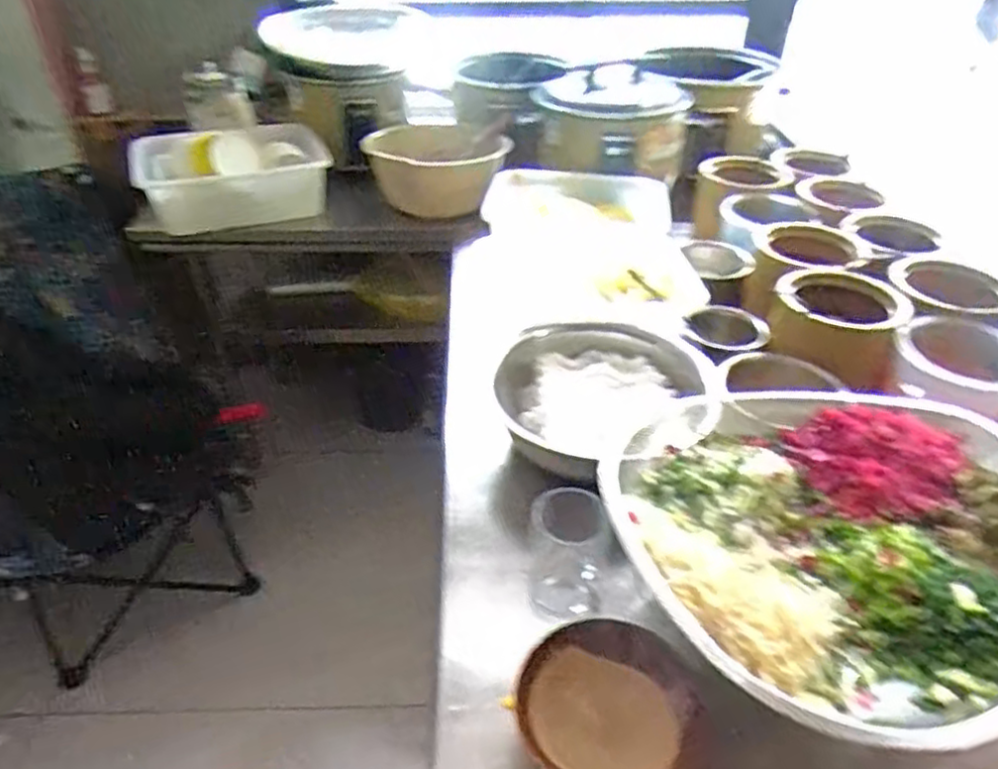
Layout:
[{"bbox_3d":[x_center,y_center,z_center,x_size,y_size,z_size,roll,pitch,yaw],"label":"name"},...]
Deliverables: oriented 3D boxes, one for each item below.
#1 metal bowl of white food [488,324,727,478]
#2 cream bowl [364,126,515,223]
[{"bbox_3d":[0.137,0.011,0.934,0.270,0.101,0.315,1,37,2],"label":"metal bowl of white food"},{"bbox_3d":[-0.136,-0.473,1.572,0.291,0.142,0.312,0,37,0],"label":"cream bowl"}]

